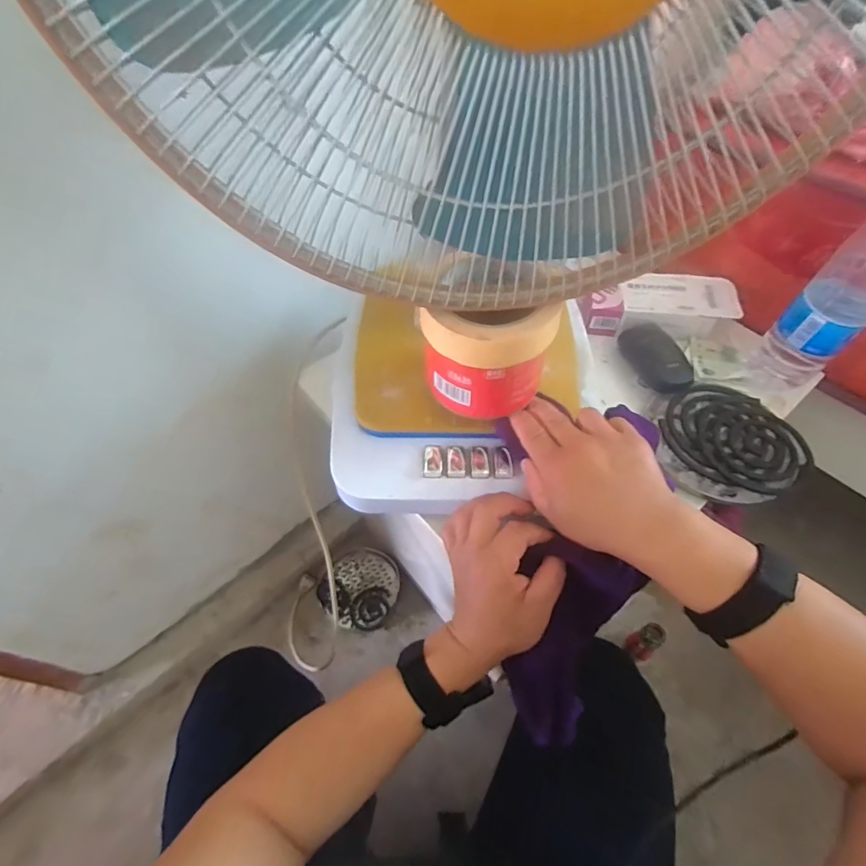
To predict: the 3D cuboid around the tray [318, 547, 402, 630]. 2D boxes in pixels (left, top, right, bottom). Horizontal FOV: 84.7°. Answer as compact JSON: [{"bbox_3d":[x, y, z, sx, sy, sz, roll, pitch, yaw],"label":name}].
[{"bbox_3d":[-0.127,0.280,0.859,0.129,0.024,0.135,37,64,26],"label":"tray"}]

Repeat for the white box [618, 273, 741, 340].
[{"bbox_3d":[0.291,-0.152,0.568,0.132,0.035,0.078,8,55,9],"label":"white box"}]

